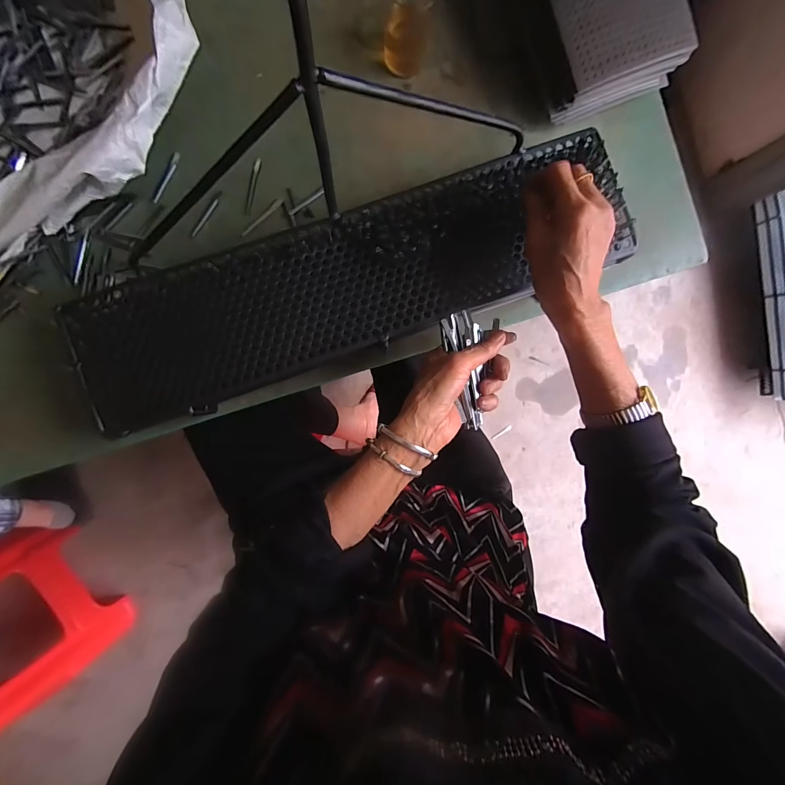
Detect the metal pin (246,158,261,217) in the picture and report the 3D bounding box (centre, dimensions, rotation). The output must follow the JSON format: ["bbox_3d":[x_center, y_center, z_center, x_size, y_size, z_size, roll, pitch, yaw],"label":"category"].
[{"bbox_3d":[-0.173,-0.256,0.428,0.009,0.004,0.070,11,90,-5],"label":"metal pin"}]

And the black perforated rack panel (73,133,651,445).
[{"bbox_3d":[-0.040,-0.118,0.365,0.591,0.025,0.143,-21,92,-1],"label":"black perforated rack panel"}]

